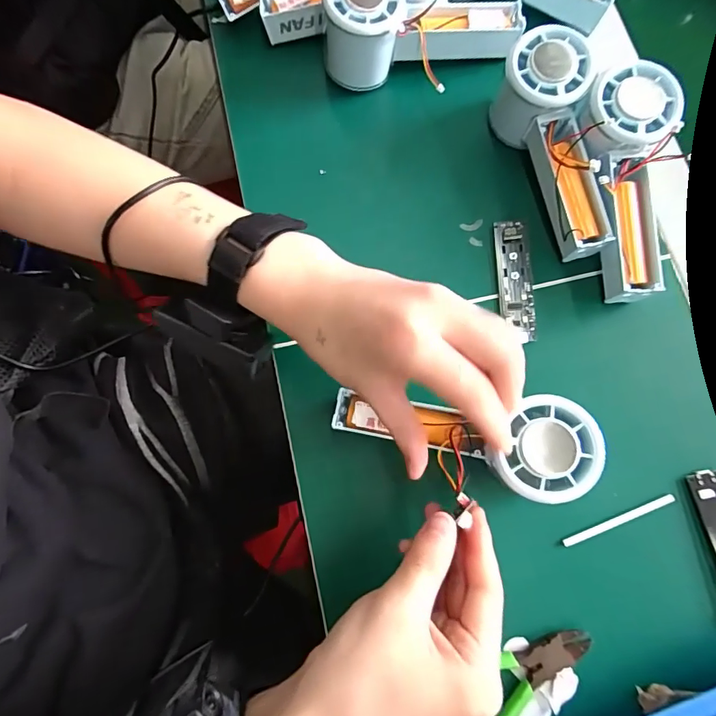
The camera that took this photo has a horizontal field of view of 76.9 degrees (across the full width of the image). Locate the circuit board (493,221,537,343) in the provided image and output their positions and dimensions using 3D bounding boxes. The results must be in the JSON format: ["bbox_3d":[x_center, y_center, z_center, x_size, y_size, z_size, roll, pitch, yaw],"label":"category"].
[{"bbox_3d":[0.113,-0.056,0.324,0.023,0.009,0.089,-2,76,1],"label":"circuit board"}]

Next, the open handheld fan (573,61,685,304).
[{"bbox_3d":[0.185,-0.116,0.307,0.064,0.061,0.145,-3,76,0],"label":"open handheld fan"}]

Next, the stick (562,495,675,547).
[{"bbox_3d":[0.167,0.104,0.288,0.077,0.004,0.005,-21,77,-4],"label":"stick"}]

